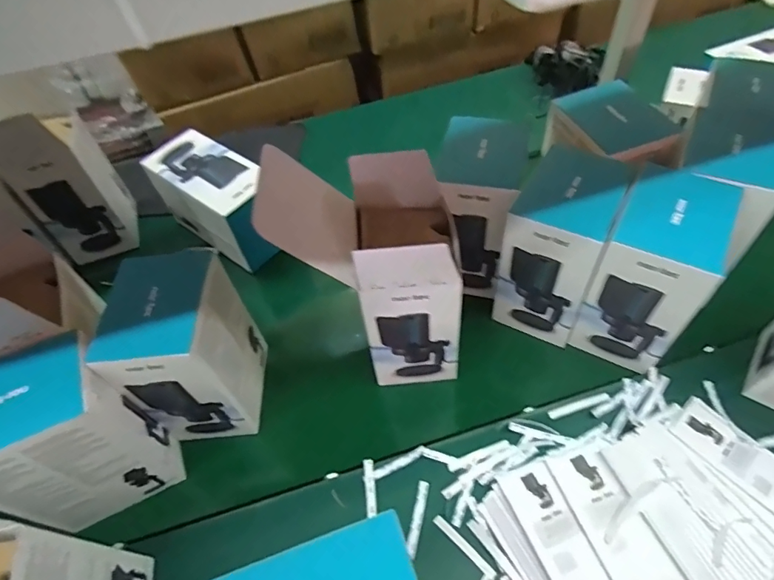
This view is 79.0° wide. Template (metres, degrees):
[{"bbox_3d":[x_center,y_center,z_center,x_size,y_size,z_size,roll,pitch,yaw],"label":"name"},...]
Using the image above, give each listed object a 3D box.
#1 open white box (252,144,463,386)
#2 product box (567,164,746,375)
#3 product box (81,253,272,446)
[{"bbox_3d":[-0.021,-0.016,0.610,0.222,0.308,0.150,-2,51,-1],"label":"open white box"},{"bbox_3d":[0.339,-0.017,0.617,0.123,0.226,0.144,25,56,19],"label":"product box"},{"bbox_3d":[-0.256,0.083,0.615,0.135,0.222,0.148,-4,51,-3],"label":"product box"}]

